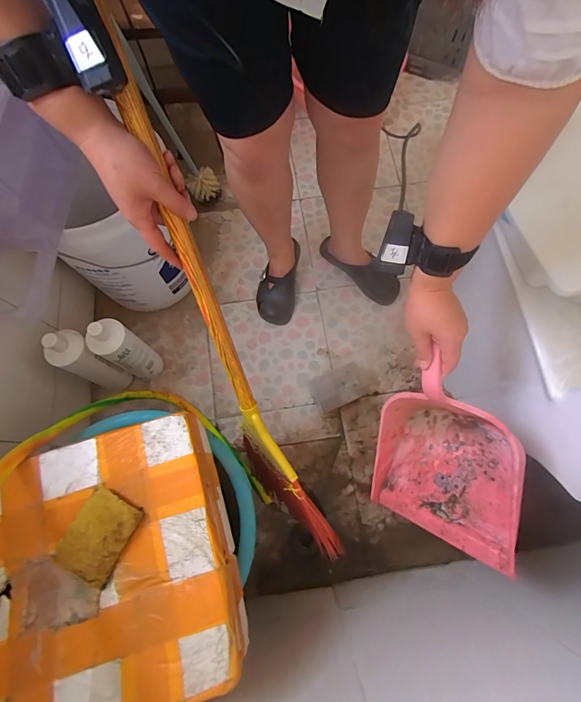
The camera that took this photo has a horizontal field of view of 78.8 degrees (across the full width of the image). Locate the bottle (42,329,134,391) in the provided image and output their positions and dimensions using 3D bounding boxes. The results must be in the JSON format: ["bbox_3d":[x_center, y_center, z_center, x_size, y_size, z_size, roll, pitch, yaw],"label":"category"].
[{"bbox_3d":[-0.415,0.028,0.749,0.063,0.267,0.072,25,72,8],"label":"bottle"}]

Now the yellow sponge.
[{"bbox_3d":[-0.218,0.208,0.400,0.065,0.024,0.087,27,73,8],"label":"yellow sponge"}]

